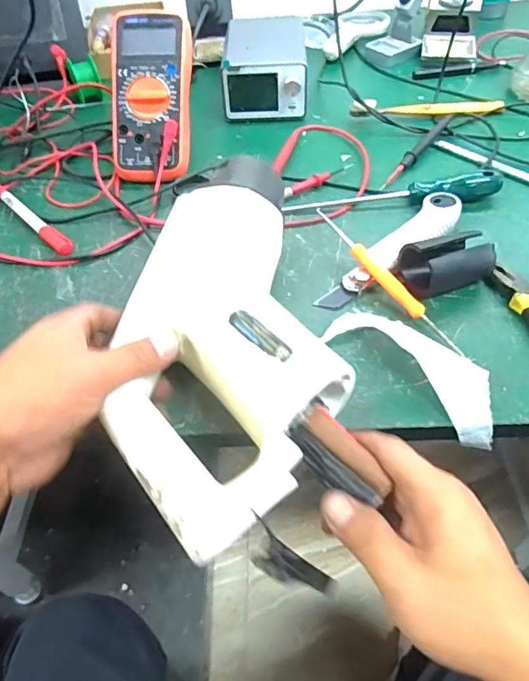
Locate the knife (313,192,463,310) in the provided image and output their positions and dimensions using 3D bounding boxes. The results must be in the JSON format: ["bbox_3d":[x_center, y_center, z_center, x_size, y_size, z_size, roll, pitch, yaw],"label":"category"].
[{"bbox_3d":[0.114,-0.075,0.421,0.037,0.019,0.168,35,61,26],"label":"knife"}]

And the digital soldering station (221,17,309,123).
[{"bbox_3d":[0.002,-0.347,0.622,0.093,0.064,0.164,1,51,3],"label":"digital soldering station"}]

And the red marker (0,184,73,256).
[{"bbox_3d":[-0.225,-0.118,0.476,0.016,0.013,0.139,-38,59,-25],"label":"red marker"}]

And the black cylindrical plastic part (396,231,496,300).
[{"bbox_3d":[0.145,-0.062,0.395,0.062,0.047,0.044,-21,54,-14],"label":"black cylindrical plastic part"}]

